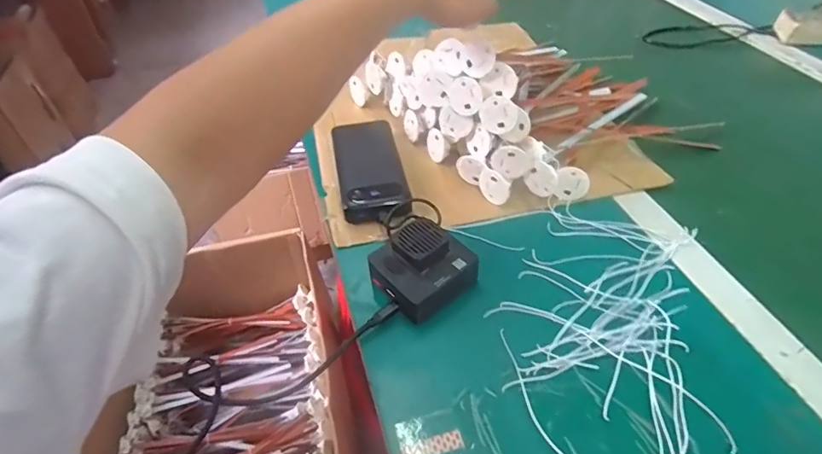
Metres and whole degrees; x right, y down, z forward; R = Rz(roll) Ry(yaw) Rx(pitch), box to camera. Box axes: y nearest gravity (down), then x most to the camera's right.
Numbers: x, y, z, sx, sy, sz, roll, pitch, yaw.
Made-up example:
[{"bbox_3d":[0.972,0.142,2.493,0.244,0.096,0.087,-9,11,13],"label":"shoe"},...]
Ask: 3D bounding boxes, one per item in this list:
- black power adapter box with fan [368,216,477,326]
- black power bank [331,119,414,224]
[{"bbox_3d":[0.011,0.034,0.428,0.079,0.047,0.073,-27,50,-24],"label":"black power adapter box with fan"},{"bbox_3d":[-0.048,-0.066,0.545,0.073,0.030,0.171,-9,45,-8],"label":"black power bank"}]

